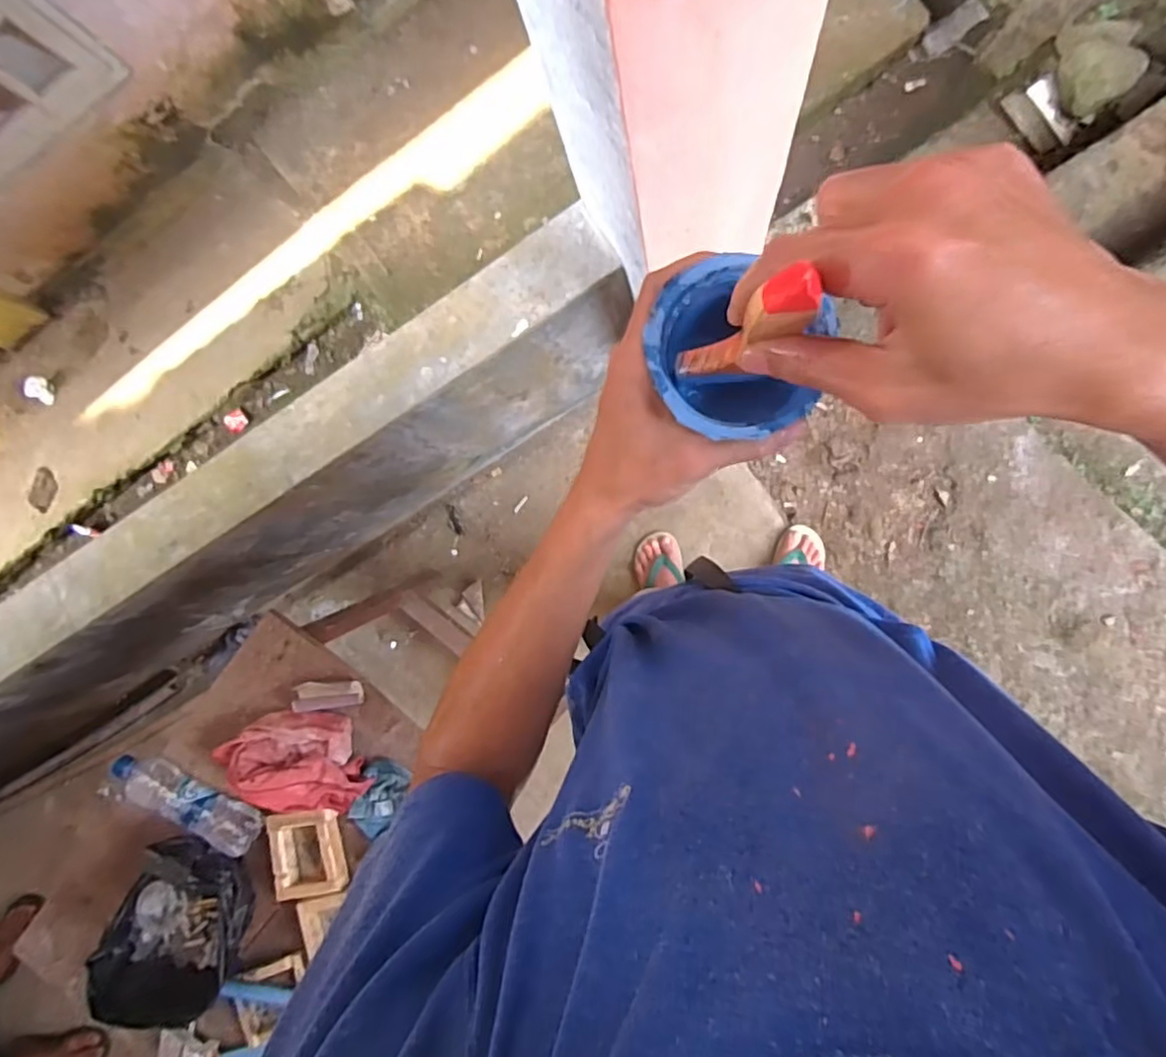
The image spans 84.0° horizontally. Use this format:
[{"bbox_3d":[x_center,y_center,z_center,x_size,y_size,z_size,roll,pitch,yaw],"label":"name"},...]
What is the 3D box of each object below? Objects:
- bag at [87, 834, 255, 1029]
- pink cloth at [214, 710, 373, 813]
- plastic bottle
[{"bbox_3d":[-0.591,0.587,0.943,0.165,0.115,0.250,17,94,9],"label":"bag"},{"bbox_3d":[-0.435,0.351,0.957,0.215,0.066,0.149,-1,91,9],"label":"pink cloth"},{"bbox_3d":[-0.600,0.416,0.988,0.229,0.074,0.062,29,95,8],"label":"plastic bottle"}]

